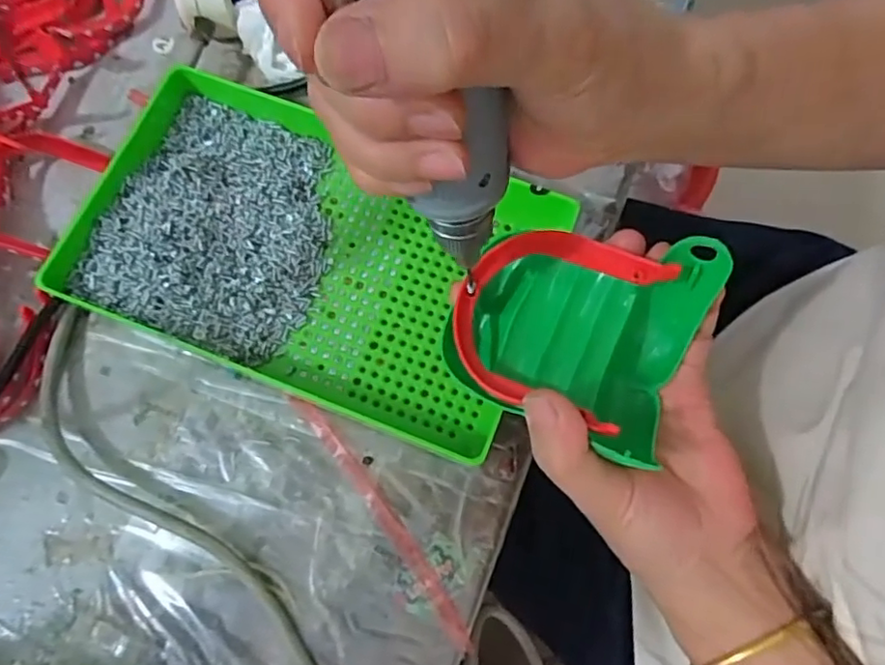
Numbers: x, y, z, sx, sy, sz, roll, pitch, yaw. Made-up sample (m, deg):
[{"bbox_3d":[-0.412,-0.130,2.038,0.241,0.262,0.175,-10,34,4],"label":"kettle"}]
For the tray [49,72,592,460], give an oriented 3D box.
[{"bbox_3d":[-0.069,-0.043,0.336,0.242,0.034,0.150,19,74,6],"label":"tray"}]

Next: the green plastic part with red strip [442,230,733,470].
[{"bbox_3d":[0.053,0.000,0.255,0.094,0.051,0.079,21,73,8],"label":"green plastic part with red strip"}]

